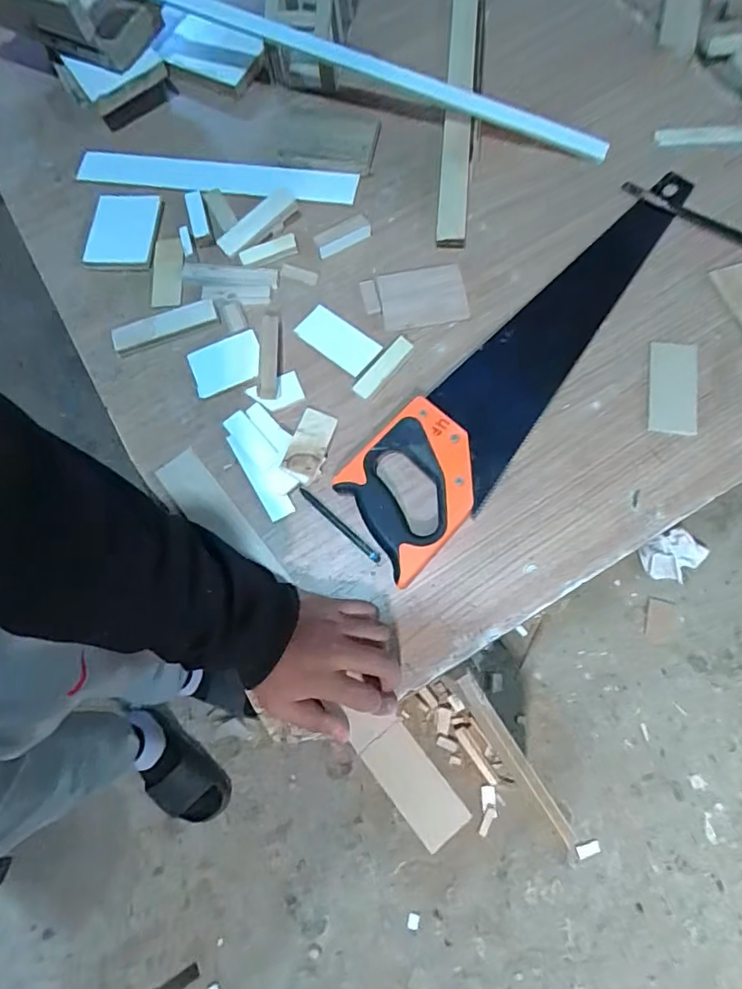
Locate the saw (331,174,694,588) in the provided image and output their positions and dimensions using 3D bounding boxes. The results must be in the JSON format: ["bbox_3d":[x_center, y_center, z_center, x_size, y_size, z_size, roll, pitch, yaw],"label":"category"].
[{"bbox_3d":[0.167,-0.139,0.535,0.114,0.020,0.502,41,80,15],"label":"saw"}]

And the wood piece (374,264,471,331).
[{"bbox_3d":[0.054,-0.205,0.561,0.087,0.007,0.067,-7,73,2],"label":"wood piece"}]

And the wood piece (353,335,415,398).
[{"bbox_3d":[0.012,-0.127,0.539,0.020,0.007,0.074,38,79,14],"label":"wood piece"}]

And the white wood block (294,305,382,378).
[{"bbox_3d":[-0.035,-0.160,0.557,0.087,0.005,0.042,40,80,14],"label":"white wood block"}]

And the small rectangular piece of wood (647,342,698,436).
[{"bbox_3d":[0.290,-0.104,0.519,0.044,0.006,0.097,10,72,5],"label":"small rectangular piece of wood"}]

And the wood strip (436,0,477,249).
[{"bbox_3d":[0.103,-0.486,0.631,0.031,0.015,0.449,1,77,16],"label":"wood strip"}]

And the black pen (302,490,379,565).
[{"bbox_3d":[-0.028,0.027,0.503,0.099,0.006,0.009,42,80,15],"label":"black pen"}]

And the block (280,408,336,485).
[{"bbox_3d":[-0.059,-0.048,0.519,0.036,0.009,0.073,13,74,8],"label":"block"}]

